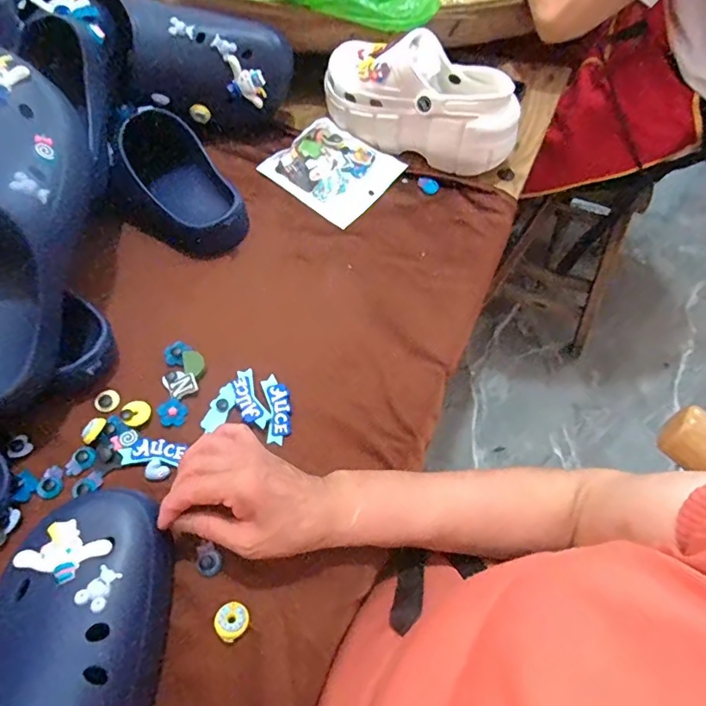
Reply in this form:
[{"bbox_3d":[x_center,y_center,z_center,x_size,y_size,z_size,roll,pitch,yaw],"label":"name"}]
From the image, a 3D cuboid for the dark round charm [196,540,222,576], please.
[{"bbox_3d":[-0.114,0.161,0.387,0.019,0.008,0.024,-38,68,-21],"label":"dark round charm"}]

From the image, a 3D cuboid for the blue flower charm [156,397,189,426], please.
[{"bbox_3d":[-0.160,0.054,0.442,0.024,0.004,0.026,-40,69,-21],"label":"blue flower charm"}]

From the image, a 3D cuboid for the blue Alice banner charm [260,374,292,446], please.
[{"bbox_3d":[-0.068,0.049,0.444,0.022,0.005,0.062,-9,61,-7],"label":"blue Alice banner charm"}]

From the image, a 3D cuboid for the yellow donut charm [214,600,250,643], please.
[{"bbox_3d":[-0.088,0.194,0.360,0.024,0.009,0.023,1,60,-1],"label":"yellow donut charm"}]

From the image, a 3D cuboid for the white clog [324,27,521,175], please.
[{"bbox_3d":[0.074,-0.293,0.574,0.241,0.107,0.083,30,64,14],"label":"white clog"}]

